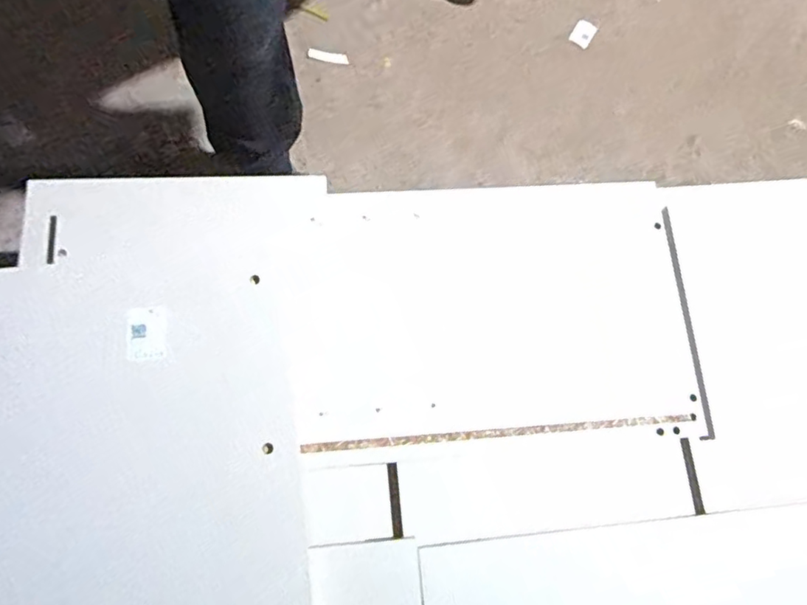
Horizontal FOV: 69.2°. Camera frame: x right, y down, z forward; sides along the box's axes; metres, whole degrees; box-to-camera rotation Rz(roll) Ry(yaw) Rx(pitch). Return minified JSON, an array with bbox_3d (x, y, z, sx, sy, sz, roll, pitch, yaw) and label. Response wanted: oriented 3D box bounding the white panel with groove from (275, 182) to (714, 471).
[{"bbox_3d":[0.103,0.015,0.716,0.489,0.021,0.329,-3,75,-5],"label":"white panel with groove"}]

